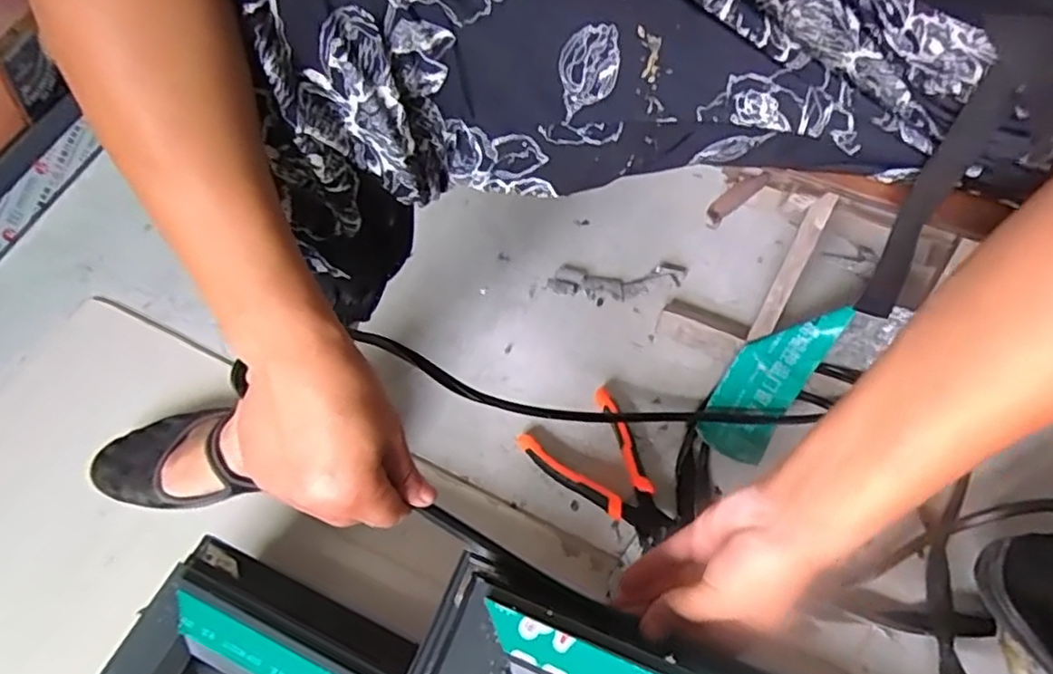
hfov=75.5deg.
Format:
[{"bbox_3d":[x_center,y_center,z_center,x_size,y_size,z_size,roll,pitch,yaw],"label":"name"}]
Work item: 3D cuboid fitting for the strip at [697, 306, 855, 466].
[{"bbox_3d":[0.231,0.037,0.642,0.072,0.028,0.169,40,91,22],"label":"strip"}]

